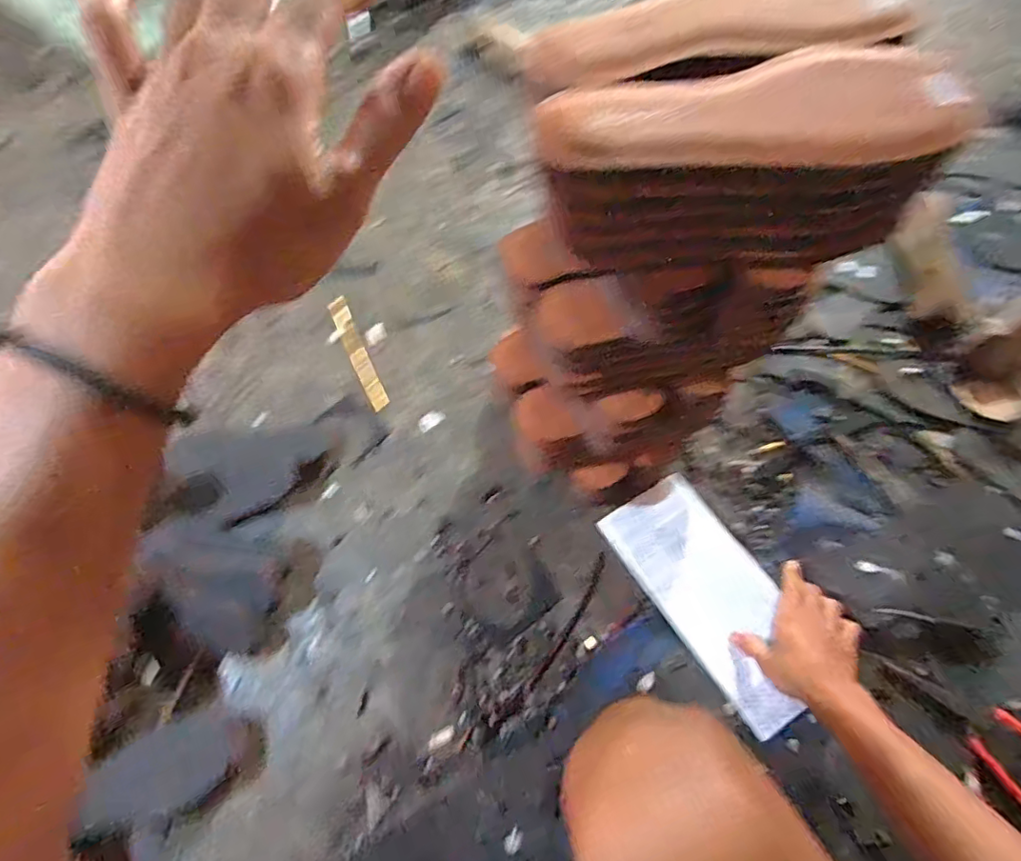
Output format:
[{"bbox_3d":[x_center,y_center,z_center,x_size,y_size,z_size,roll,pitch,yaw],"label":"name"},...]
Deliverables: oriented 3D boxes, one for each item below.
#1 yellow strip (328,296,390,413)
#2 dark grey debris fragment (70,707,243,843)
[{"bbox_3d":[-0.234,-0.121,0.847,0.029,0.012,0.211,-25,68,-8],"label":"yellow strip"},{"bbox_3d":[-0.379,0.372,0.616,0.161,0.025,0.083,-25,68,-8],"label":"dark grey debris fragment"}]

